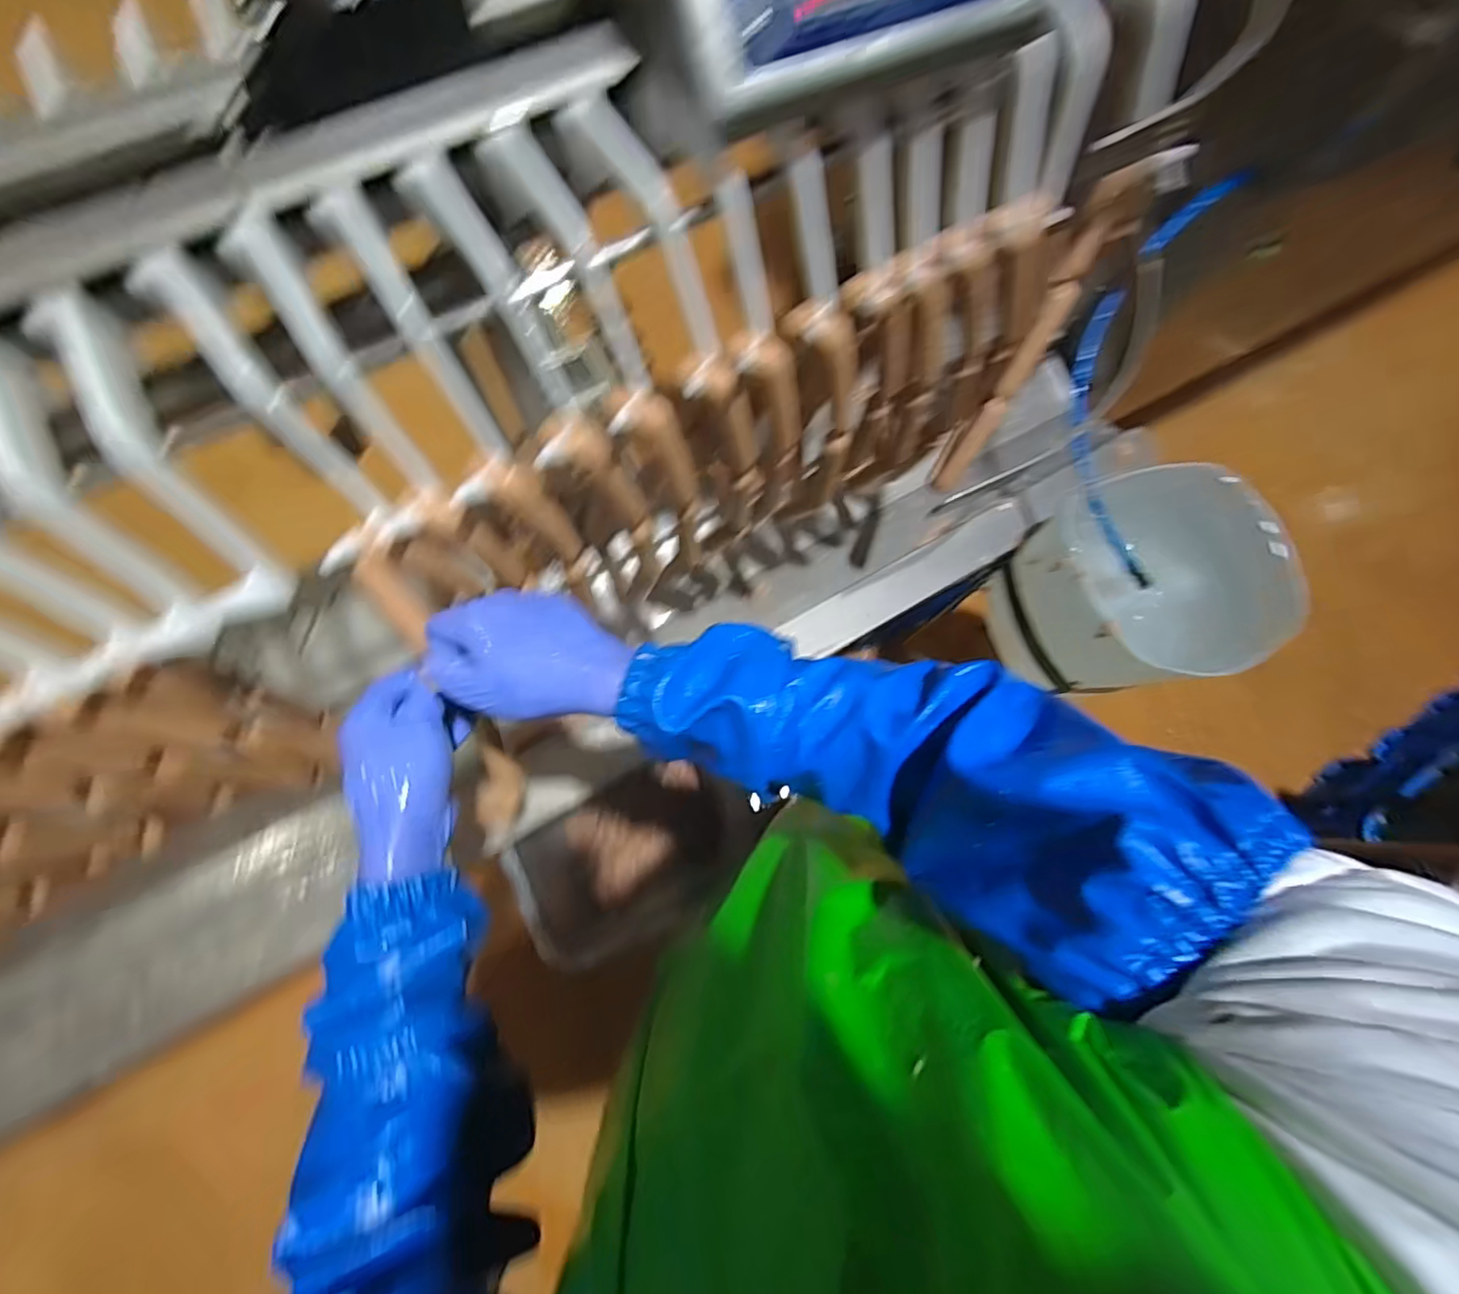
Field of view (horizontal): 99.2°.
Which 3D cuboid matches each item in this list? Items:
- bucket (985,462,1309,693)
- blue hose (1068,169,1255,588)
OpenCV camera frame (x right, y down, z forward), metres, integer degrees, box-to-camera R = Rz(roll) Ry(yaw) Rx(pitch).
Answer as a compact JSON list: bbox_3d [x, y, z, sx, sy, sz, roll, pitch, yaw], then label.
[{"bbox_3d":[0.590,-0.081,0.920,0.278,0.255,0.270,0,76,-2],"label":"bucket"},{"bbox_3d":[0.525,-0.335,0.812,0.127,0.091,0.488,5,99,-1],"label":"blue hose"}]

